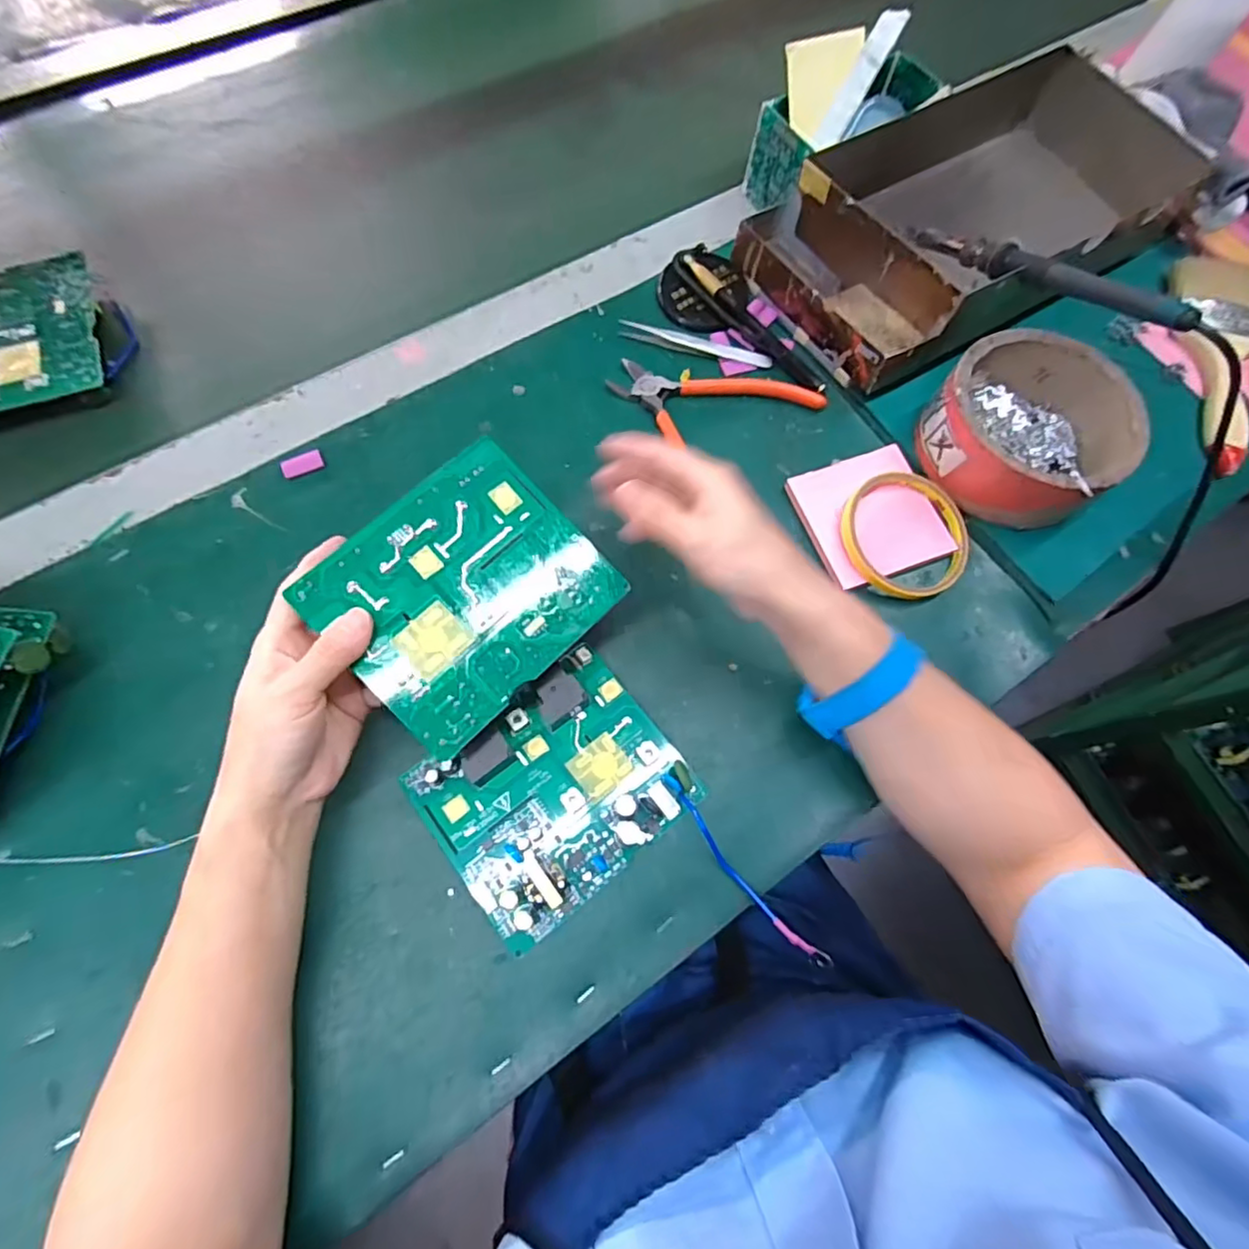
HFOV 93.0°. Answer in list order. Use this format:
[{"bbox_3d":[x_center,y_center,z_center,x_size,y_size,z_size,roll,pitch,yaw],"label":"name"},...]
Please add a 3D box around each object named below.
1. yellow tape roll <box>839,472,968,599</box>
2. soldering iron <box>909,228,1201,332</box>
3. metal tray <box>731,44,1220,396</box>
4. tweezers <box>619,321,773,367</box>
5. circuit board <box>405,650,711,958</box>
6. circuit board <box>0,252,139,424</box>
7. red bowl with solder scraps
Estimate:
[{"bbox_3d":[0.185,-0.059,0.384,0.085,0.021,0.080,1,70,-2],"label":"yellow tape roll"},{"bbox_3d":[0.270,-0.234,0.391,0.017,0.017,0.207,-26,51,-11],"label":"soldering iron"},{"bbox_3d":[0.264,-0.311,0.453,0.328,0.069,0.172,-30,74,-12],"label":"metal tray"},{"bbox_3d":[0.053,-0.209,0.440,0.112,0.013,0.009,14,70,3],"label":"tweezers"},{"bbox_3d":[-0.037,0.088,0.321,0.129,0.023,0.107,-36,76,-14],"label":"circuit board"},{"bbox_3d":[-0.414,-0.192,0.407,0.121,0.025,0.127,-18,72,-9],"label":"circuit board"},{"bbox_3d":[0.267,-0.128,0.397,0.119,0.053,0.120,1,70,-2],"label":"red bowl with solder scraps"}]

